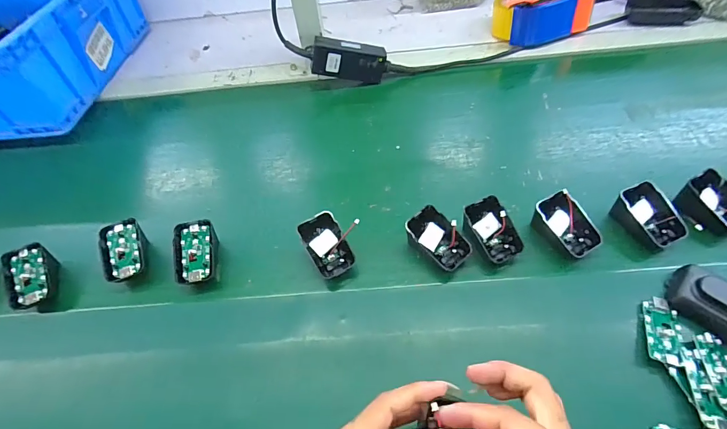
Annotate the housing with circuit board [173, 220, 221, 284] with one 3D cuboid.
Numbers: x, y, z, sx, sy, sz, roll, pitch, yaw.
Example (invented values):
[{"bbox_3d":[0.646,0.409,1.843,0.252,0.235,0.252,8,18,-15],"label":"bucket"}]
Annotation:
[{"bbox_3d":[-0.188,0.046,0.431,0.042,0.041,0.068,-13,52,-4],"label":"housing with circuit board"}]

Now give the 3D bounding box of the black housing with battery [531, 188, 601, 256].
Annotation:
[{"bbox_3d":[0.219,0.014,0.411,0.043,0.040,0.065,-32,56,-18],"label":"black housing with battery"}]

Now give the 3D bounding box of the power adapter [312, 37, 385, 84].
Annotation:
[{"bbox_3d":[-0.023,-0.244,0.605,0.114,0.052,0.027,4,51,-13],"label":"power adapter"}]

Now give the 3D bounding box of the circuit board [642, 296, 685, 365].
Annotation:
[{"bbox_3d":[0.272,0.103,0.345,0.028,0.006,0.065,13,55,15],"label":"circuit board"}]

